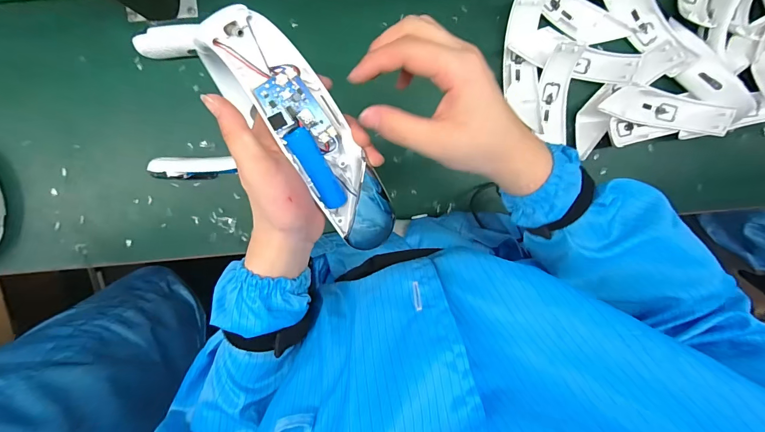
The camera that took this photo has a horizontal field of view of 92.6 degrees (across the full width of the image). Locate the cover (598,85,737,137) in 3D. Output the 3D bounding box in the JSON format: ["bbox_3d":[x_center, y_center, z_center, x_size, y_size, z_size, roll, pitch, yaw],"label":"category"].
[{"bbox_3d":[0.396,-0.151,0.514,0.164,0.040,0.049,13,97,-2],"label":"cover"}]

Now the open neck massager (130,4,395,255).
[{"bbox_3d":[-0.062,-0.054,0.271,0.074,0.044,0.209,-38,111,5],"label":"open neck massager"}]

